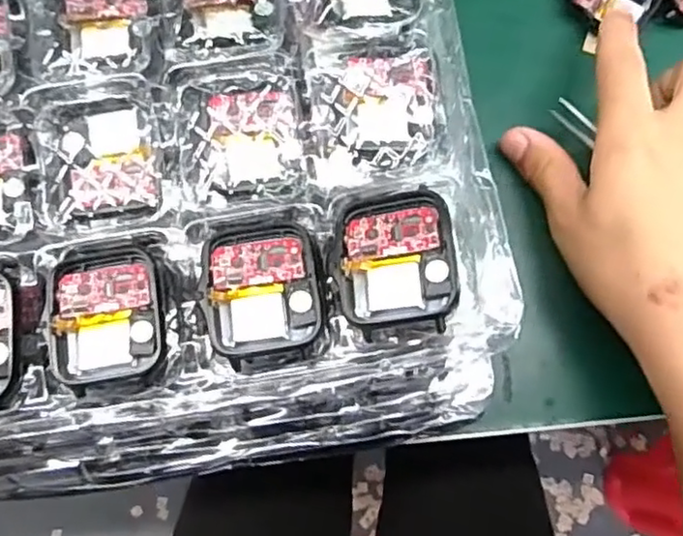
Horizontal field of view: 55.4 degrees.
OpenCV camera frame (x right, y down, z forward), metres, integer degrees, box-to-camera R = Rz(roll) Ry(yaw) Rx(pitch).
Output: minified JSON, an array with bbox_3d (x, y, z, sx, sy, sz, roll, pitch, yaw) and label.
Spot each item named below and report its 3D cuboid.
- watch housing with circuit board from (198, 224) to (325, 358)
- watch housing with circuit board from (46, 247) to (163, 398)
[{"bbox_3d":[-0.026,0.007,0.215,0.038,0.006,0.043,-9,77,-2],"label":"watch housing with circuit board"},{"bbox_3d":[-0.078,0.015,0.217,0.036,0.006,0.046,-10,77,-2],"label":"watch housing with circuit board"}]

